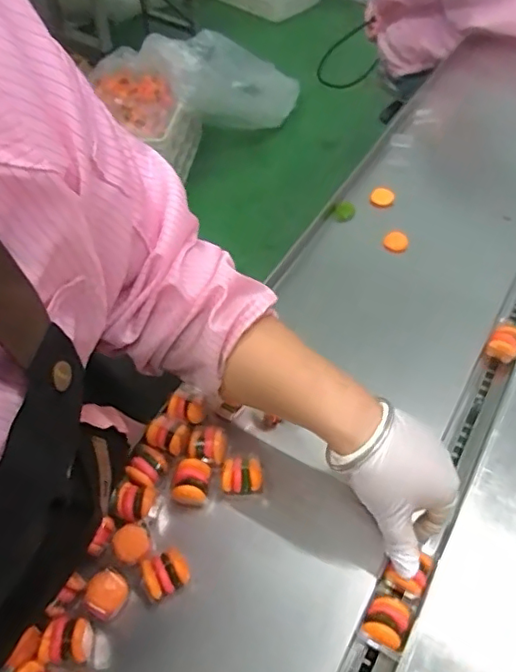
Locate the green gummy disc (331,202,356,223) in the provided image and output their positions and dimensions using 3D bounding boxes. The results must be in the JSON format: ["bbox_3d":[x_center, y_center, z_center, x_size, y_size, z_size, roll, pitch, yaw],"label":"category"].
[{"bbox_3d":[0.110,-0.160,0.726,0.028,0.031,0.010,10,49,6],"label":"green gummy disc"}]

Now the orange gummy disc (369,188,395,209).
[{"bbox_3d":[0.161,-0.179,0.734,0.033,0.025,0.011,27,53,19],"label":"orange gummy disc"}]

